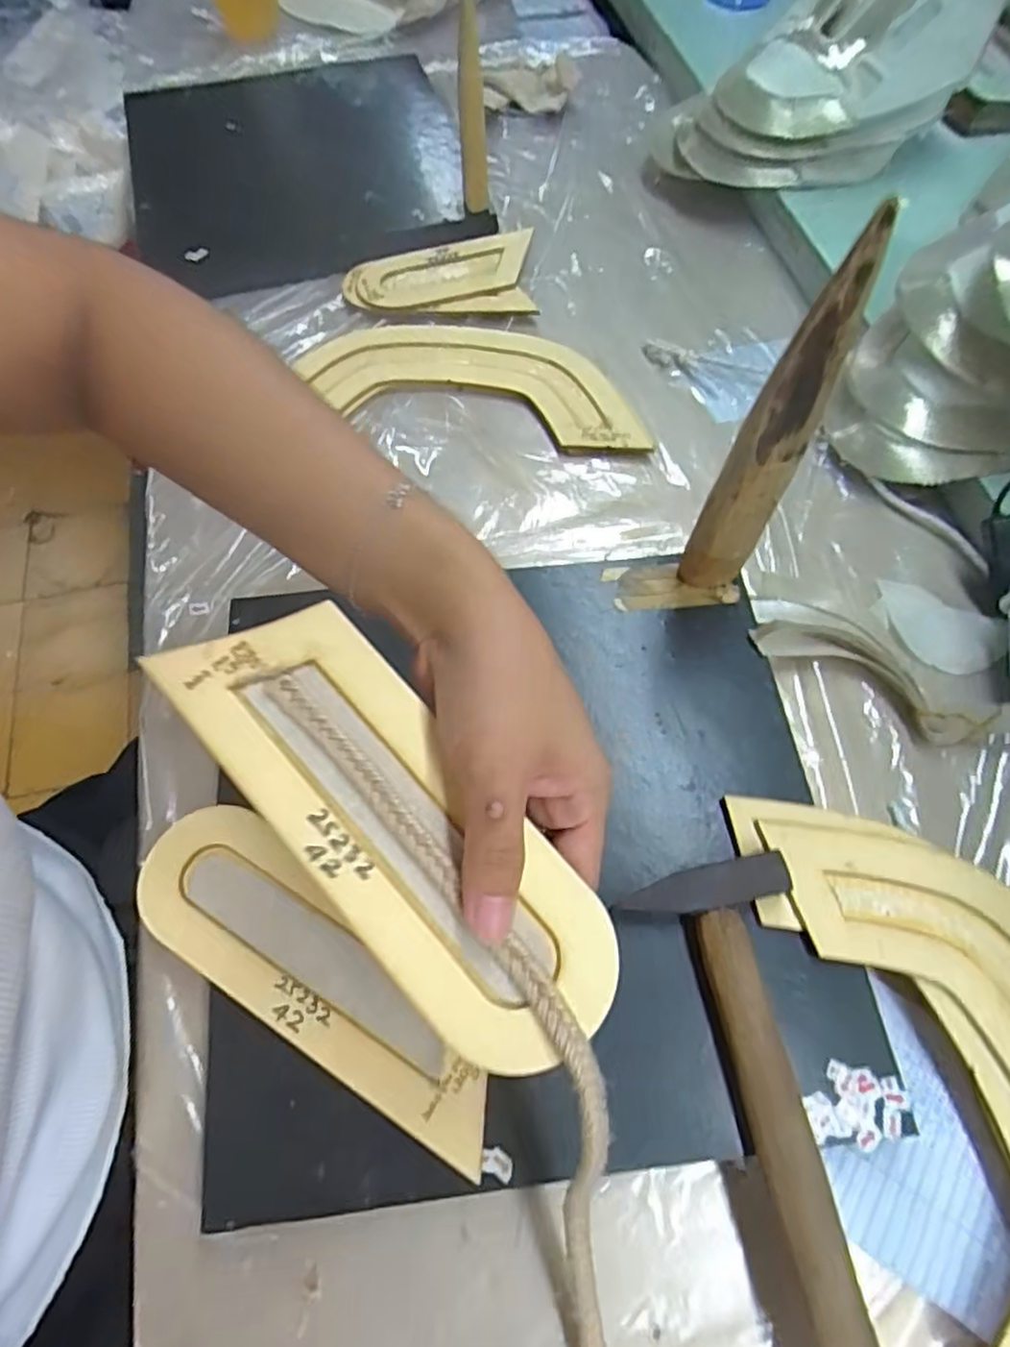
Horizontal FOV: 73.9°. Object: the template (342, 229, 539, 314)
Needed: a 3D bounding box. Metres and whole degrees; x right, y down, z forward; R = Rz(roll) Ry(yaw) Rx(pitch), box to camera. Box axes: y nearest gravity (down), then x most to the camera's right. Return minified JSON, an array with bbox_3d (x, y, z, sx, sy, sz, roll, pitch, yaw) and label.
[{"bbox_3d":[-0.054,-0.329,0.555,0.150,0.012,0.090,-4,64,-2],"label":"template"}]

